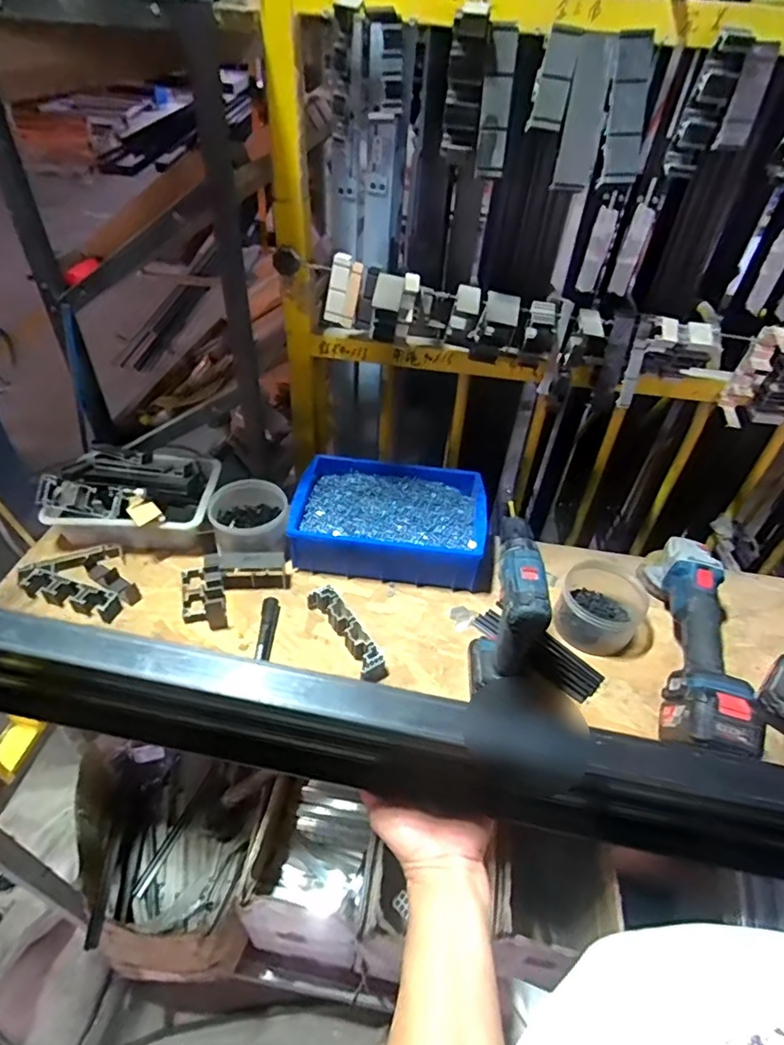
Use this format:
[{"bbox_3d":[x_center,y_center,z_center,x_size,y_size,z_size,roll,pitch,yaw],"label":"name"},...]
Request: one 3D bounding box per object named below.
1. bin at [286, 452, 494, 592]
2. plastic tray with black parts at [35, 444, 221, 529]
[{"bbox_3d":[0.000,-0.012,0.882,0.308,0.074,0.208,8,43,3],"label":"bin"},{"bbox_3d":[-0.404,-0.057,0.878,0.244,0.085,0.182,6,43,1],"label":"plastic tray with black parts"}]

